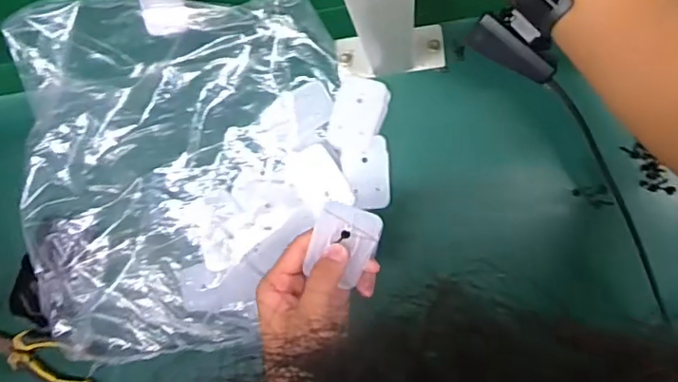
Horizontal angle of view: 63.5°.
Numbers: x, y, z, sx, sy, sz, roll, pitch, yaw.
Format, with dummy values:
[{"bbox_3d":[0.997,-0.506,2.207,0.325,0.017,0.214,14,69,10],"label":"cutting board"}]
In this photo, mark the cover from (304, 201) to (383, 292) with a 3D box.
[{"bbox_3d":[0.004,0.037,0.396,0.047,0.006,0.054,18,103,-9],"label":"cover"}]

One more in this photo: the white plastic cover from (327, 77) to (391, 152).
[{"bbox_3d":[0.018,-0.071,0.513,0.049,0.007,0.066,15,94,6],"label":"white plastic cover"}]

